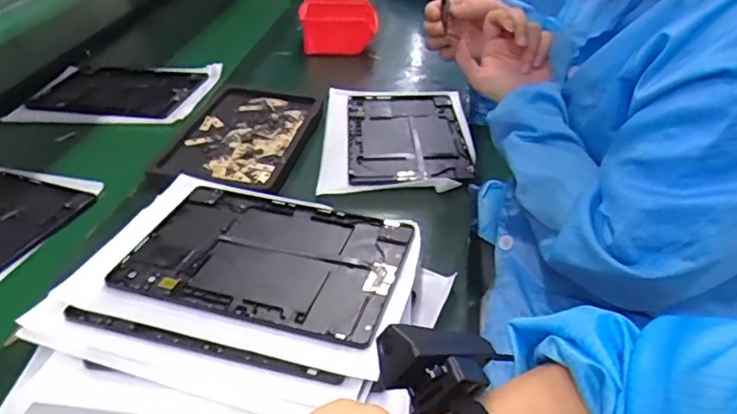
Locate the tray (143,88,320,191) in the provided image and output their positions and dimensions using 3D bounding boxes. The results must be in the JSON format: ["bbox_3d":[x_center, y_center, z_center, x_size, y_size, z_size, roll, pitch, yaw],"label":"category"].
[{"bbox_3d":[-0.166,-0.091,0.745,0.167,0.032,0.254,5,35,10],"label":"tray"}]

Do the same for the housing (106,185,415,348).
[{"bbox_3d":[-0.092,0.043,0.524,0.238,0.007,0.159,11,38,14],"label":"housing"}]

